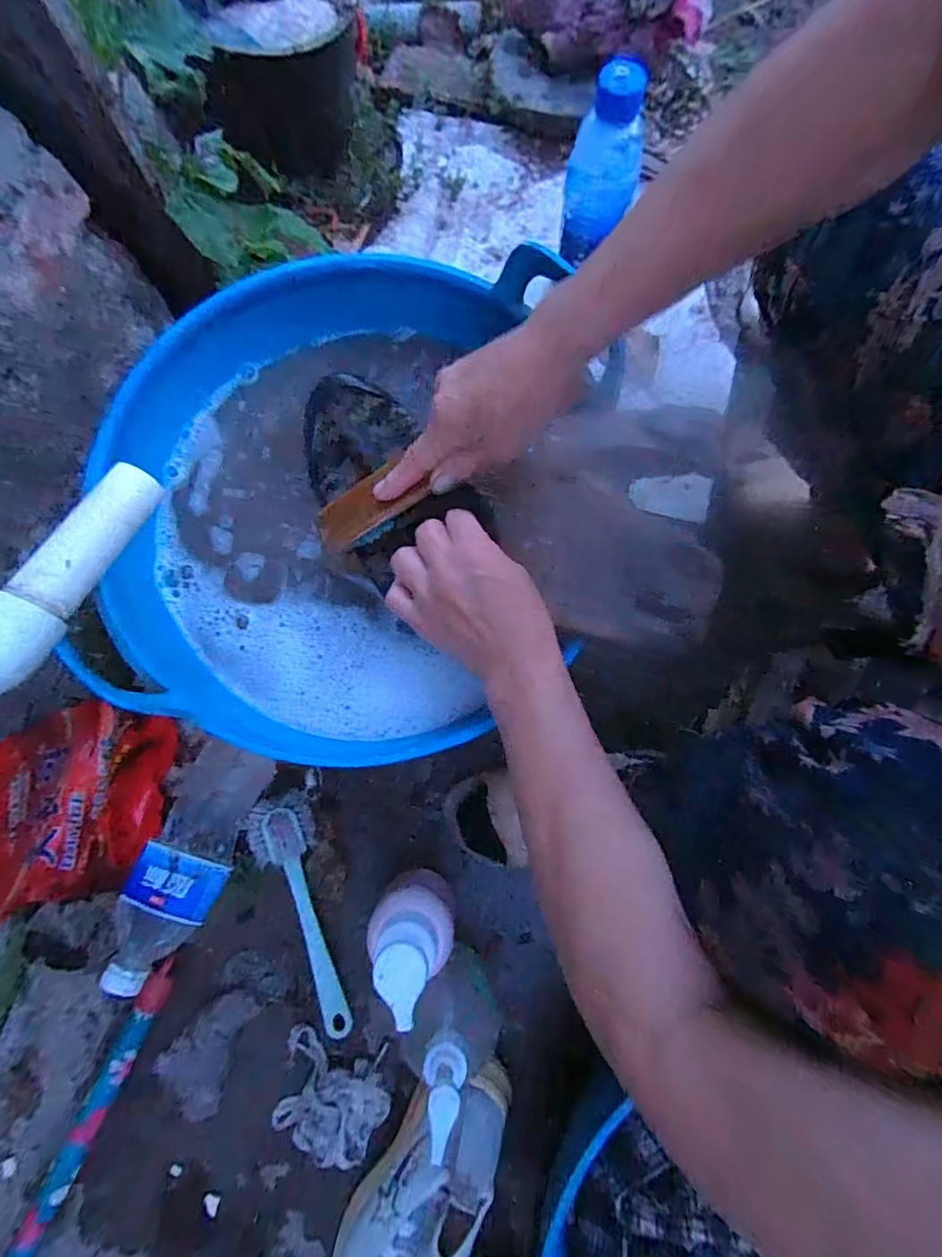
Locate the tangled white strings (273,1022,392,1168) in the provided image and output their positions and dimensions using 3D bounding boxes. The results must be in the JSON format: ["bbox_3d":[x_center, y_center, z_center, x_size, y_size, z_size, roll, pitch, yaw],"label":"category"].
[{"bbox_3d":[-0.123,0.404,0.444,0.097,0.029,0.070,21,81,4],"label":"tangled white strings"}]

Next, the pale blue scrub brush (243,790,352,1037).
[{"bbox_3d":[-0.153,0.259,0.471,0.053,0.033,0.212,-16,80,-2],"label":"pale blue scrub brush"}]

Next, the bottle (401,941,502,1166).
[{"bbox_3d":[-0.012,0.305,0.394,0.065,0.142,0.071,0,80,1],"label":"bottle"}]

